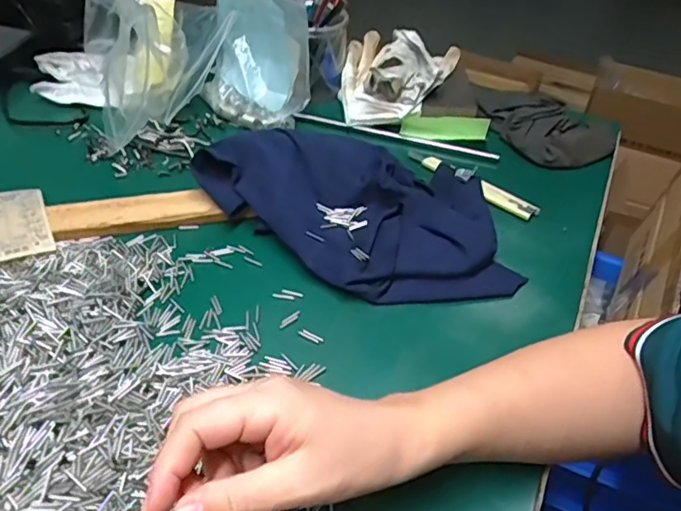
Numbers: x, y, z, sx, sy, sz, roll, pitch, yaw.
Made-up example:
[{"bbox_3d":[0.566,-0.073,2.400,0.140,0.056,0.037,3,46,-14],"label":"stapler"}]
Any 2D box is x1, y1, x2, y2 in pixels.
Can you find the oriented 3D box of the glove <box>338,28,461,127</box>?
[{"bbox_3d":[0.069,-0.216,0.662,0.132,0.068,0.163,12,44,6],"label":"glove"}]

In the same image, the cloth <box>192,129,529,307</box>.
[{"bbox_3d":[0.039,-0.053,0.507,0.272,0.054,0.200,31,49,24],"label":"cloth"}]

